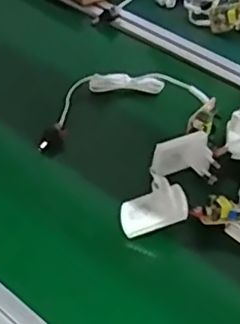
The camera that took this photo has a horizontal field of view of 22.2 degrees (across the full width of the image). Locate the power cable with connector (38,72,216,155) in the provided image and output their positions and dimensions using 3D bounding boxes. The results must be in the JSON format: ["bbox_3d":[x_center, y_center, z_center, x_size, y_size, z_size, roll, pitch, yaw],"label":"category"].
[{"bbox_3d":[0.010,-0.058,0.678,0.184,0.036,0.141,2,40,-2],"label":"power cable with connector"}]

